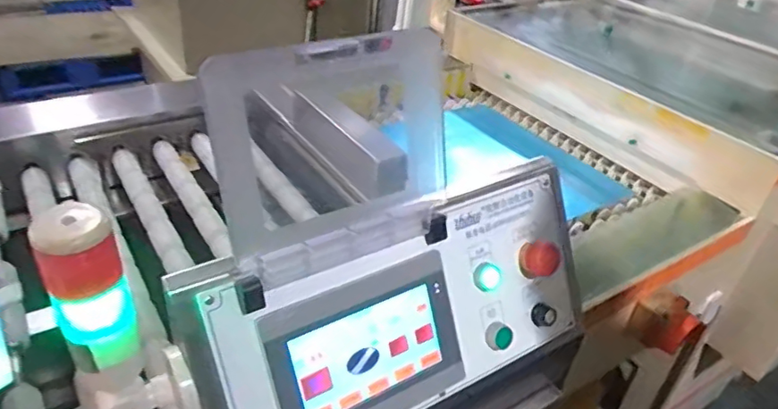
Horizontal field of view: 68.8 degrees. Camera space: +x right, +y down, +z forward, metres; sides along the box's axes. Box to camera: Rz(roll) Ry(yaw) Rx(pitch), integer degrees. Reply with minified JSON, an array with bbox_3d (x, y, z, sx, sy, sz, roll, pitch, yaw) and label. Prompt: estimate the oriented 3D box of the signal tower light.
[{"bbox_3d":[-0.214,0.072,0.414,0.047,0.148,0.039,-13,39,-25],"label":"signal tower light"}]

